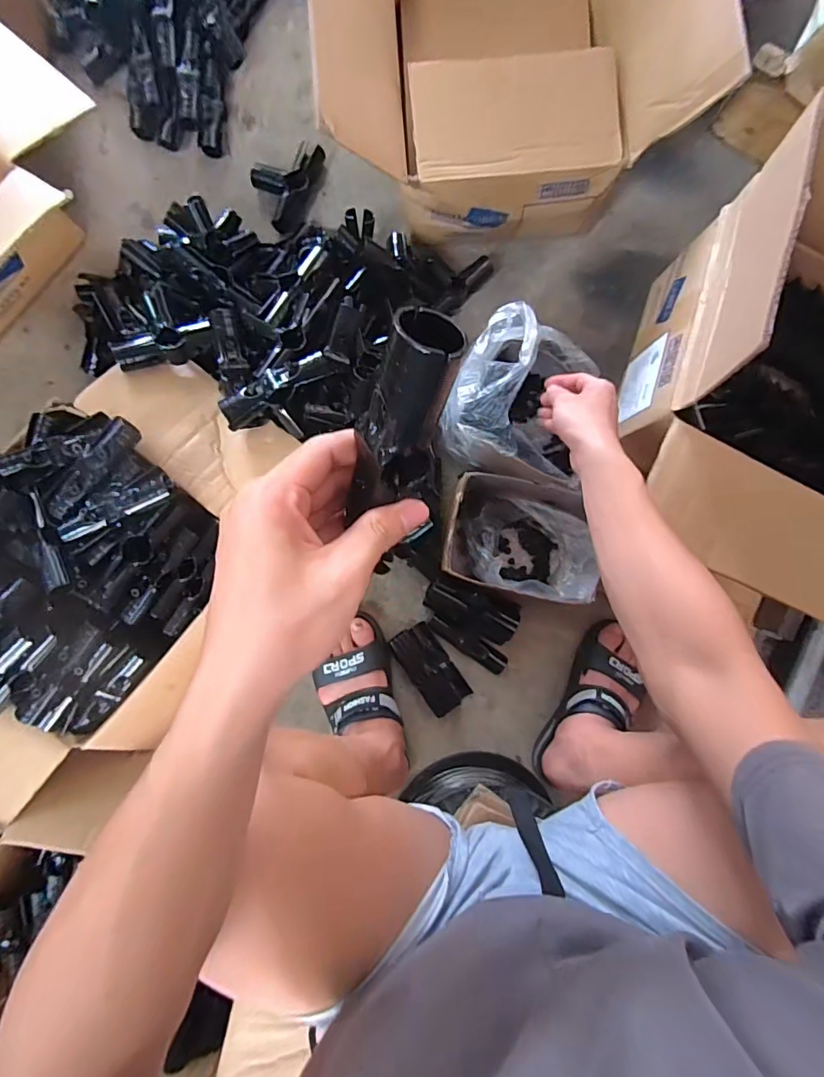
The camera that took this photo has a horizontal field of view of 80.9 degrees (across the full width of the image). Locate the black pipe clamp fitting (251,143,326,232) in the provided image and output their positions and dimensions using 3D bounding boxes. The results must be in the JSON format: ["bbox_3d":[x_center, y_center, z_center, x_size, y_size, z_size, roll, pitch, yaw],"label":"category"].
[{"bbox_3d":[-0.194,-0.538,0.724,0.078,0.034,0.140,27,87,-2],"label":"black pipe clamp fitting"}]

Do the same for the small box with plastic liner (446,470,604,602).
[{"bbox_3d":[0.143,-0.001,0.683,0.189,0.097,0.145,14,87,-2],"label":"small box with plastic liner"}]

